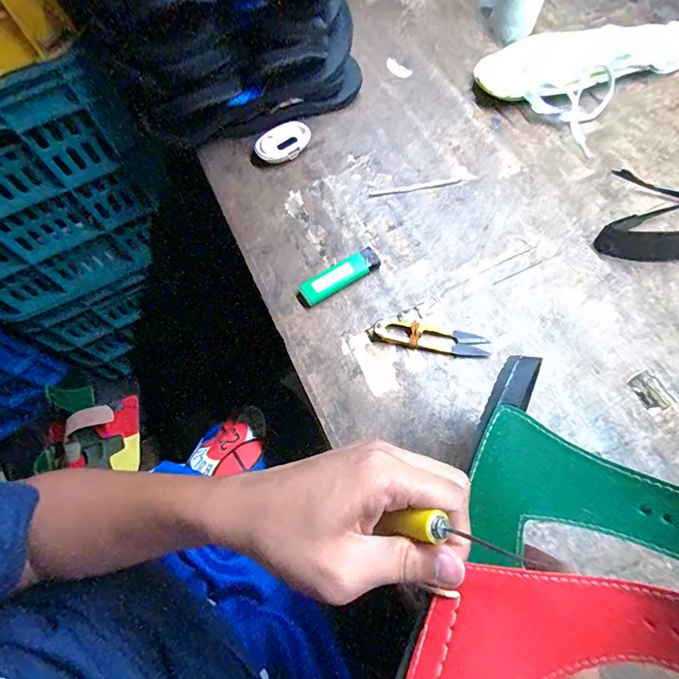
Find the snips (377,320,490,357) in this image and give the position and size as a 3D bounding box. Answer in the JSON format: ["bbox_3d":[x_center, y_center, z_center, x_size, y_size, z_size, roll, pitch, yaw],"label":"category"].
[{"bbox_3d":[0.082,-0.001,0.367,0.100,0.012,0.024,10,69,7],"label":"snips"}]

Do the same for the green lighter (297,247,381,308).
[{"bbox_3d":[-0.001,-0.059,0.394,0.084,0.011,0.024,-32,70,-10],"label":"green lighter"}]

